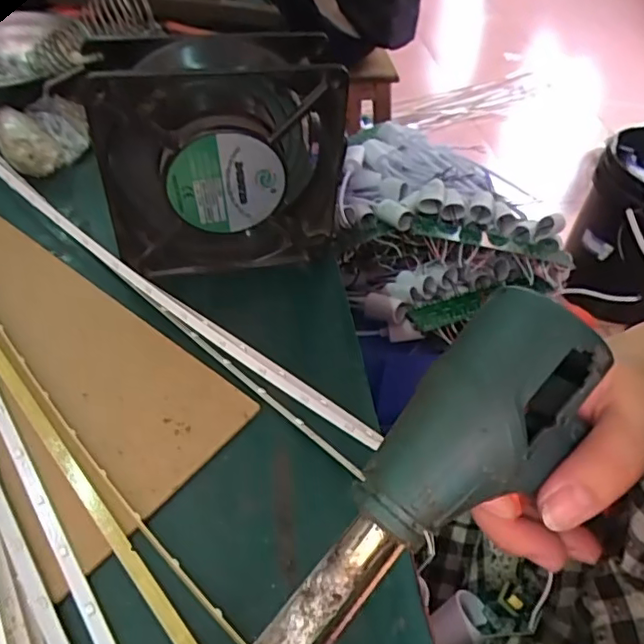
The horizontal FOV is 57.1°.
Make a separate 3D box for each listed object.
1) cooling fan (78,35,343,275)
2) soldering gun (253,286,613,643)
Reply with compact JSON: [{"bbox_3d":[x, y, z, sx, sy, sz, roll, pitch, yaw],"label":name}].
[{"bbox_3d":[-0.051,-0.081,0.310,0.120,0.117,0.043,-5,44,-13],"label":"cooling fan"},{"bbox_3d":[0.021,0.062,0.177,0.040,0.026,0.164,40,86,30],"label":"soldering gun"}]

